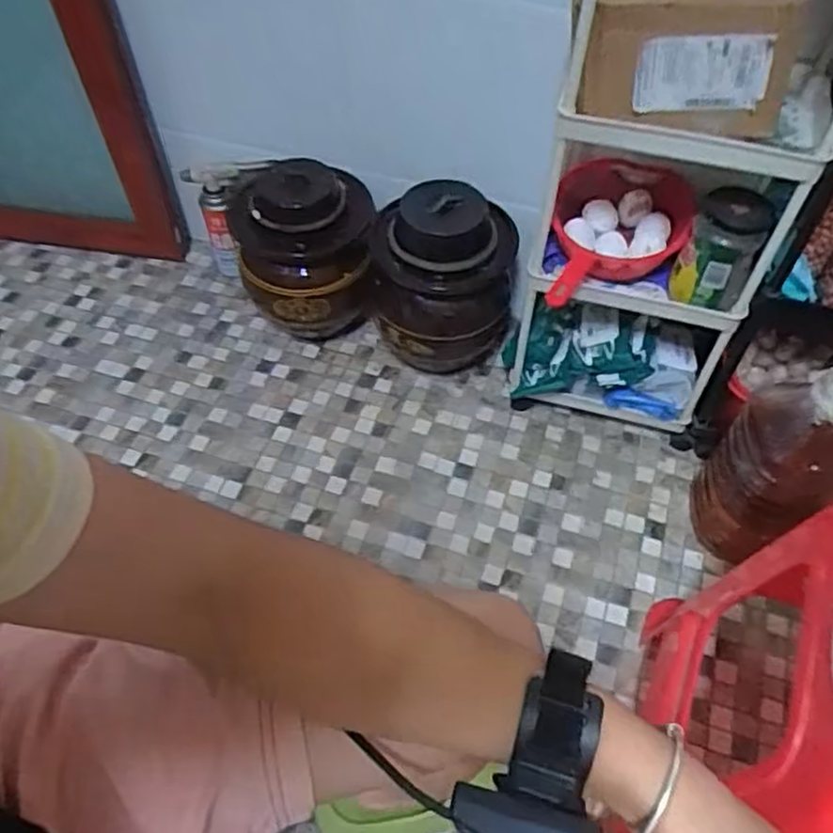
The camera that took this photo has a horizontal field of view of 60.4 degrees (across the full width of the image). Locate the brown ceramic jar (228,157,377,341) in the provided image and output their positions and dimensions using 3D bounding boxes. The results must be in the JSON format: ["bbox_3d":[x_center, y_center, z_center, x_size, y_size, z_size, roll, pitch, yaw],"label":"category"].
[{"bbox_3d":[-0.170,-0.258,1.149,0.223,0.264,0.199,5,54,4],"label":"brown ceramic jar"}]

